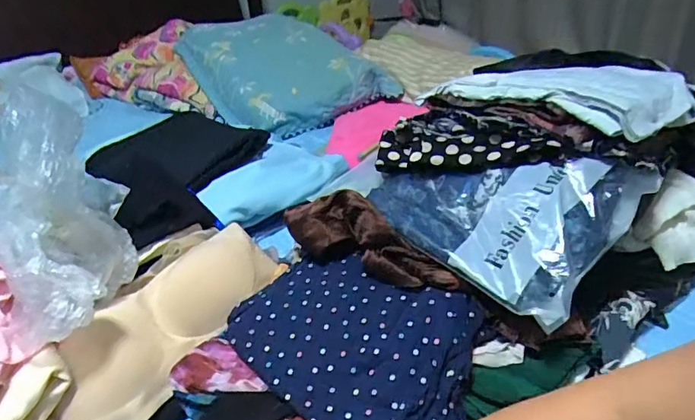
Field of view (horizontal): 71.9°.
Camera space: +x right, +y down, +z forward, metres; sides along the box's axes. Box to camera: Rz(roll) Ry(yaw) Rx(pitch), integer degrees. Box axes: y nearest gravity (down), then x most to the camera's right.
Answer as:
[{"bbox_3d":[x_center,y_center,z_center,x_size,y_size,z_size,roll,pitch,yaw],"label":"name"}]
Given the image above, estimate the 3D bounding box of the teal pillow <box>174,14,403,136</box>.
[{"bbox_3d":[-0.211,-0.422,1.382,0.396,0.175,0.653,-23,37,-27],"label":"teal pillow"}]

